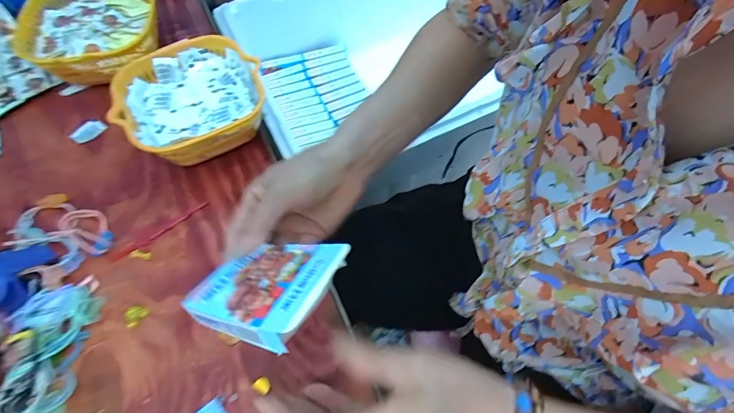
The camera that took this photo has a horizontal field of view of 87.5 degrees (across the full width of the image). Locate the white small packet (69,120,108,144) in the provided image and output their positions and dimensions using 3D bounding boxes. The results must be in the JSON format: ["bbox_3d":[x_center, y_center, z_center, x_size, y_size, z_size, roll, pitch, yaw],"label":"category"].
[{"bbox_3d":[-0.319,-0.087,0.438,0.024,0.006,0.036,38,67,16],"label":"white small packet"}]

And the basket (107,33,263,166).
[{"bbox_3d":[-0.182,-0.106,0.415,0.145,0.064,0.135,-27,66,-15],"label":"basket"}]

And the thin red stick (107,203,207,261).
[{"bbox_3d":[-0.203,0.026,0.378,0.101,0.005,0.009,-32,68,-17],"label":"thin red stick"}]

